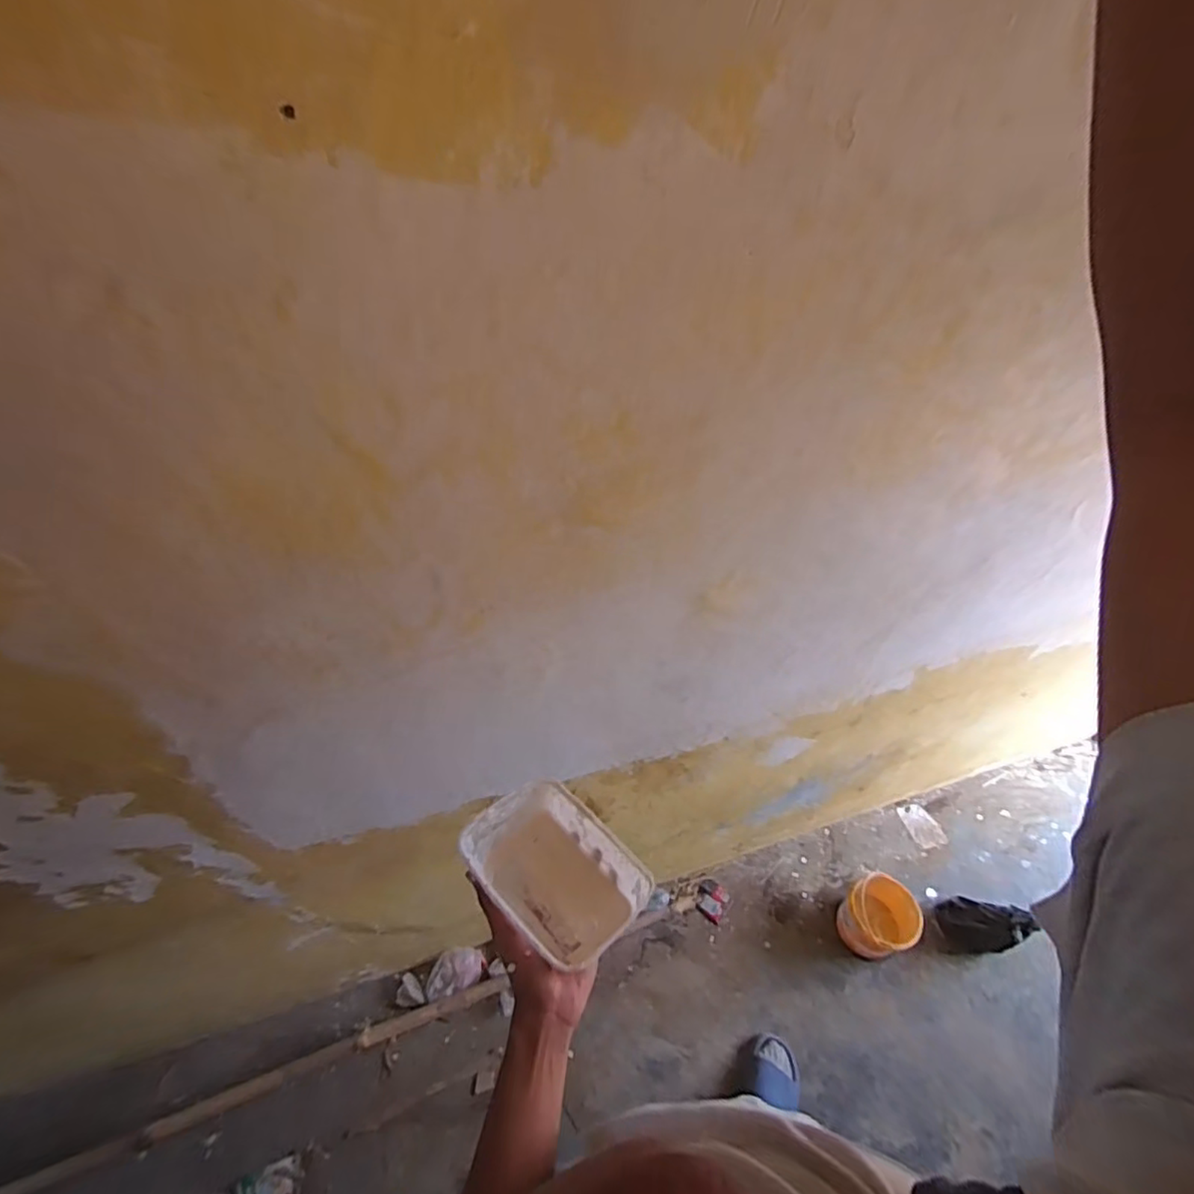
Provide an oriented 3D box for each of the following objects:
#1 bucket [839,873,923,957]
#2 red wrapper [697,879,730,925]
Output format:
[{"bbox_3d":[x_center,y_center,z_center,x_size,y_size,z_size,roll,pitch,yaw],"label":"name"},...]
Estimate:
[{"bbox_3d":[0.710,0.798,1.470,0.183,0.164,0.165,-13,48,-10],"label":"bucket"},{"bbox_3d":[0.309,0.820,1.585,0.079,0.012,0.091,27,54,25],"label":"red wrapper"}]

